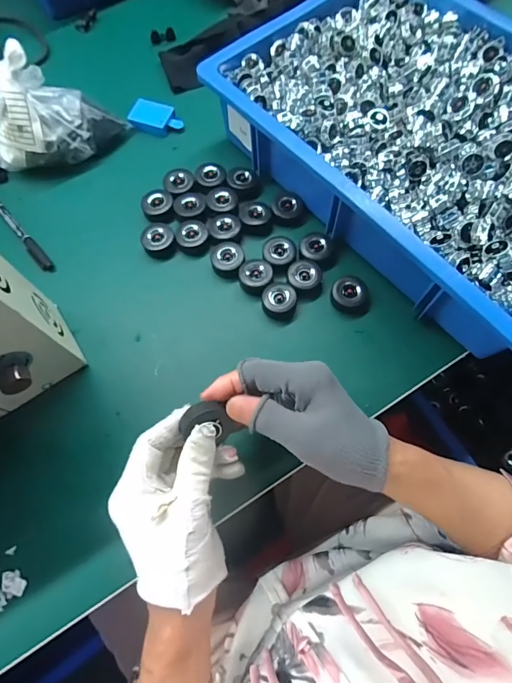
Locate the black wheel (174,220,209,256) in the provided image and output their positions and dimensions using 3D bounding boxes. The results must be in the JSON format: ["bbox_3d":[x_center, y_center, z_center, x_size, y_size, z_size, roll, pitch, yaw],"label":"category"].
[{"bbox_3d":[-0.073,-0.119,0.463,0.036,0.020,0.041,-11,72,-3],"label":"black wheel"}]

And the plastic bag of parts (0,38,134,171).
[{"bbox_3d":[-0.256,-0.269,0.477,0.176,0.101,0.094,-27,73,-8],"label":"plastic bag of parts"}]

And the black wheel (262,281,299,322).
[{"bbox_3d":[0.027,-0.043,0.433,0.038,0.020,0.037,0,71,0],"label":"black wheel"}]

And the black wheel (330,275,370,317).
[{"bbox_3d":[0.102,-0.049,0.434,0.043,0.021,0.039,13,72,5],"label":"black wheel"}]

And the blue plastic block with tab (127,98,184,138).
[{"bbox_3d":[-0.130,-0.293,0.528,0.068,0.017,0.039,11,72,4],"label":"blue plastic block with tab"}]

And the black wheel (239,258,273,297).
[{"bbox_3d":[0.000,-0.070,0.441,0.035,0.017,0.035,0,71,0],"label":"black wheel"}]

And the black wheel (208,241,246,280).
[{"bbox_3d":[-0.031,-0.090,0.448,0.037,0.017,0.042,-12,72,-4],"label":"black wheel"}]

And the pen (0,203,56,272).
[{"bbox_3d":[-0.281,-0.132,0.474,0.014,0.008,0.139,-40,76,-12],"label":"pen"}]

